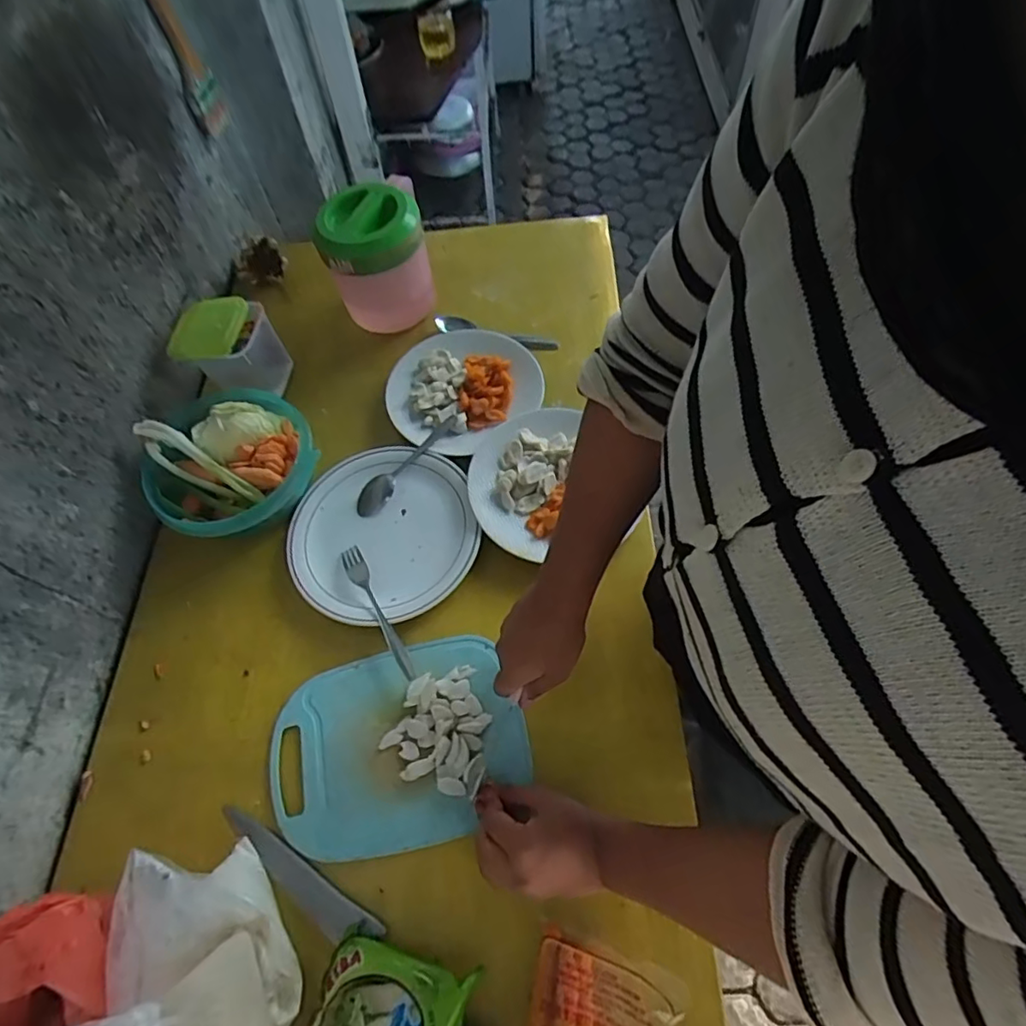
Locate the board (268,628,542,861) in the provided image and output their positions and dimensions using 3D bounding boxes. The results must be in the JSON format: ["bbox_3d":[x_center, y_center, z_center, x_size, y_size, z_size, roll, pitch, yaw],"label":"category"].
[{"bbox_3d":[-0.114,0.224,0.563,0.243,0.016,0.181,-13,62,-4],"label":"board"}]

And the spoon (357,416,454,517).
[{"bbox_3d":[-0.132,-0.061,0.708,0.030,0.018,0.162,34,69,19],"label":"spoon"}]

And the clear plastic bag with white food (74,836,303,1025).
[{"bbox_3d":[-0.248,0.351,0.438,0.111,0.118,0.168,-36,66,-15],"label":"clear plastic bag with white food"}]

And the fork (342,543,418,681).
[{"bbox_3d":[-0.147,0.103,0.619,0.021,0.009,0.167,-29,65,-12],"label":"fork"}]

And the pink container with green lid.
[{"bbox_3d":[-0.183,-0.354,0.782,0.127,0.134,0.136,-11,62,-3],"label":"pink container with green lid"}]

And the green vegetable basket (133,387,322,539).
[{"bbox_3d":[-0.330,-0.065,0.678,0.177,0.072,0.192,-1,62,2],"label":"green vegetable basket"}]

